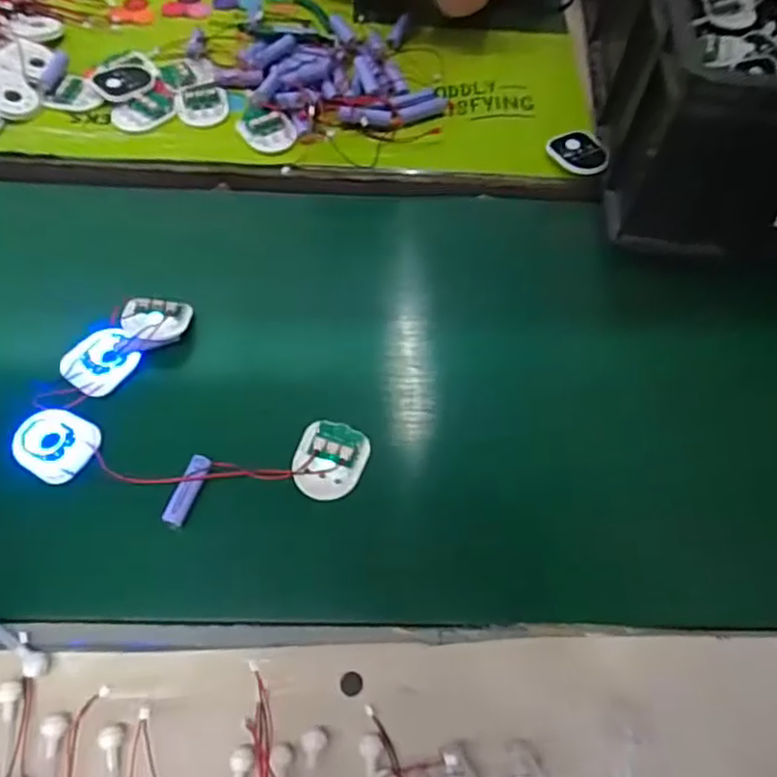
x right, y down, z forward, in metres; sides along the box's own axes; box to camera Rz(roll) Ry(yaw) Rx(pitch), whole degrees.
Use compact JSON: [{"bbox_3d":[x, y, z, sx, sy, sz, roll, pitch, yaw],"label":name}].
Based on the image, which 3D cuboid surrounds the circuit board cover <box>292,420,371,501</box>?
[{"bbox_3d":[-0.042,0.051,0.462,0.050,0.014,0.056,15,62,4],"label":"circuit board cover"}]

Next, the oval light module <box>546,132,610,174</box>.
[{"bbox_3d":[0.182,-0.222,0.613,0.044,0.014,0.060,-38,70,-21],"label":"oval light module"}]

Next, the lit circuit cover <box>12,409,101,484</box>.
[{"bbox_3d":[-0.234,0.040,0.455,0.052,0.013,0.049,25,63,10],"label":"lit circuit cover"}]

